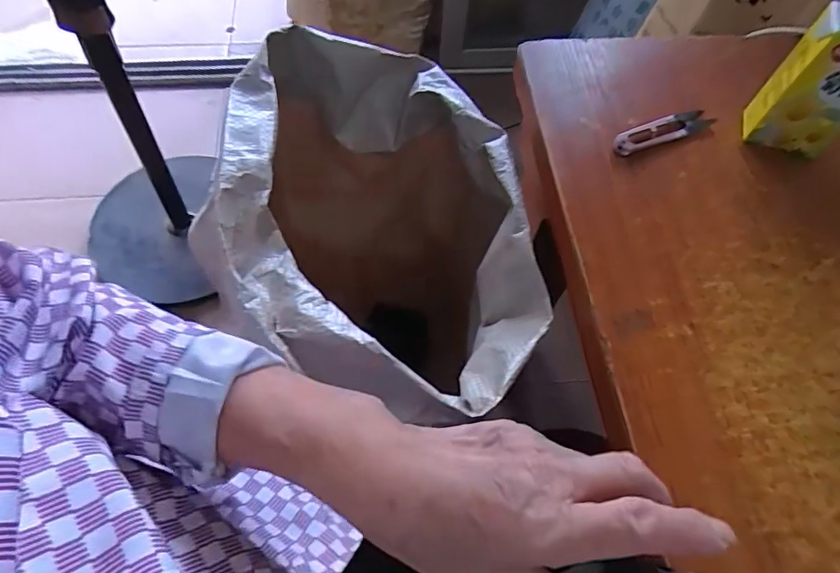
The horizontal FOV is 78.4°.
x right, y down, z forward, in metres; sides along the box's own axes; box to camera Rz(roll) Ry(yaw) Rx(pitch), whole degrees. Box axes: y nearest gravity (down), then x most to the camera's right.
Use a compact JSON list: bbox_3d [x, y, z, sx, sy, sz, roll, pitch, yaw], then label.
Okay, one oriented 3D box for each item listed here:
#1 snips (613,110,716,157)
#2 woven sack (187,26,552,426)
[{"bbox_3d":[0.212,-0.137,0.453,0.103,0.007,0.024,-20,64,-12],"label":"snips"},{"bbox_3d":[-0.046,-0.004,0.623,0.274,0.452,0.344,-2,62,-3],"label":"woven sack"}]

